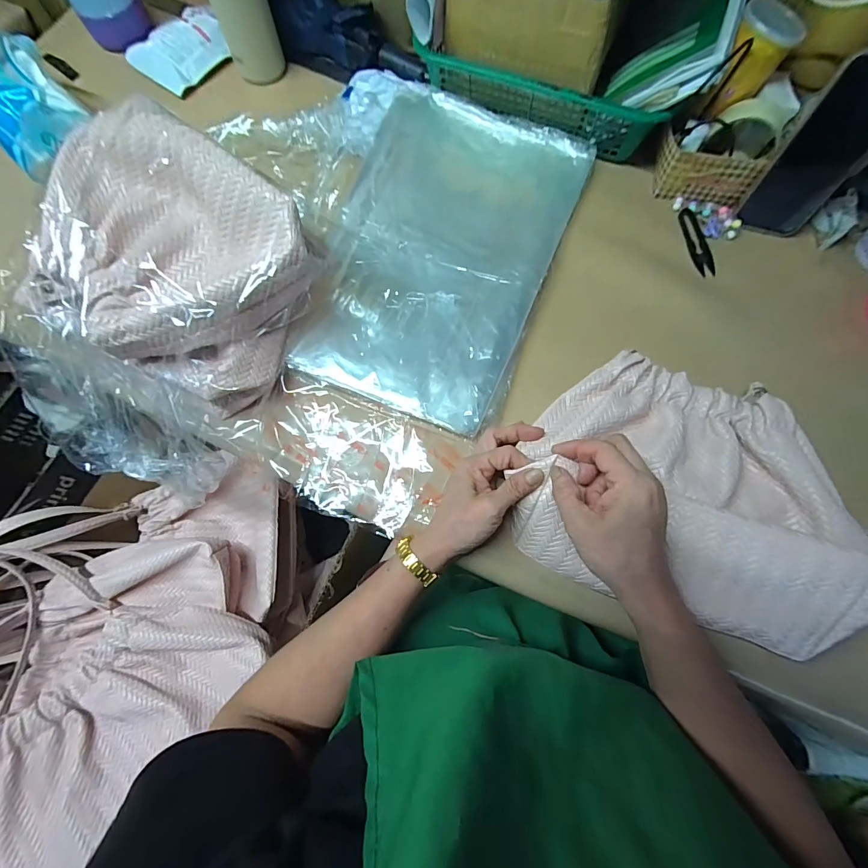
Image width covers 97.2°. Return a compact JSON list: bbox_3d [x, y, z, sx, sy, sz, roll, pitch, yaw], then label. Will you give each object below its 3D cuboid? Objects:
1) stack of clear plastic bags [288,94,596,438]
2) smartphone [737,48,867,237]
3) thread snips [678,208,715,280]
[{"bbox_3d":[0.009,-0.231,0.471,0.262,0.019,0.431,20,74,6],"label":"stack of clear plastic bags"},{"bbox_3d":[0.429,-0.308,0.424,0.076,0.172,0.016,29,68,15],"label":"smartphone"},{"bbox_3d":[0.337,-0.248,0.491,0.025,0.004,0.102,-5,73,-1],"label":"thread snips"}]

